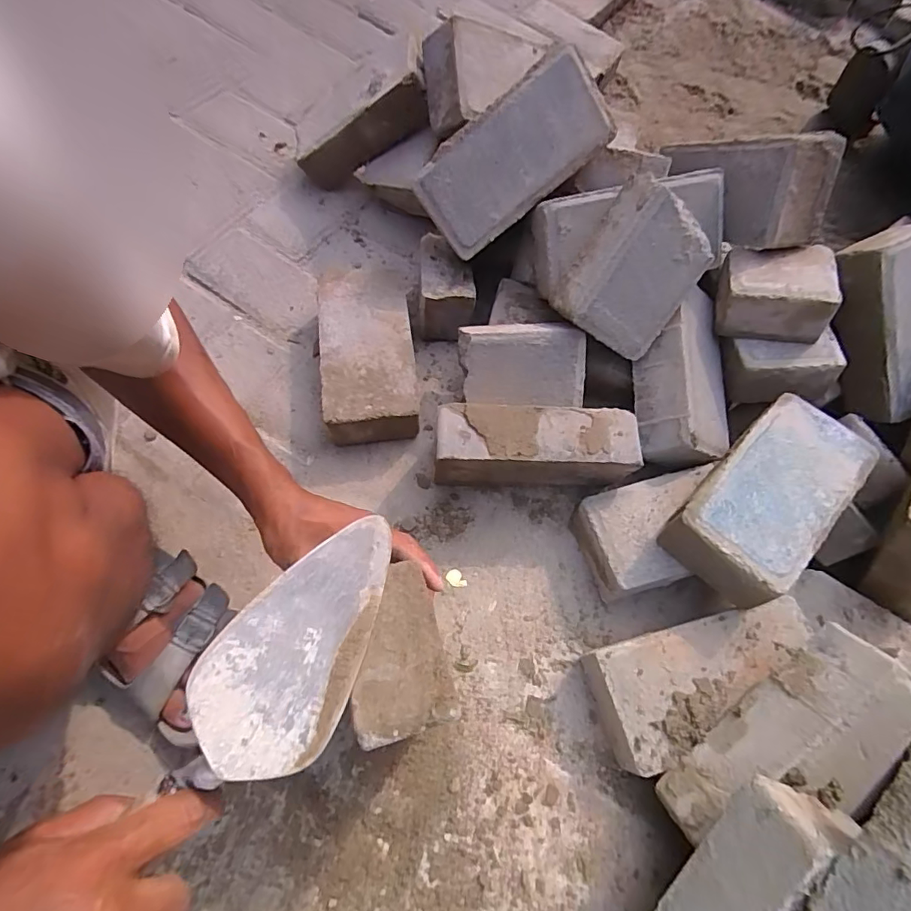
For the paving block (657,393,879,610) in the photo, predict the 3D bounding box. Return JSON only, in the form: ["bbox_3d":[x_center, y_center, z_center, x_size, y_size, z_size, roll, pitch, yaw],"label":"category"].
[{"bbox_3d":[0.311,0.044,0.505,0.212,0.077,0.105,-40,75,-21],"label":"paving block"}]

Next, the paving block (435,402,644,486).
[{"bbox_3d":[0.083,0.000,0.557,0.207,0.117,0.060,3,65,-5],"label":"paving block"}]

